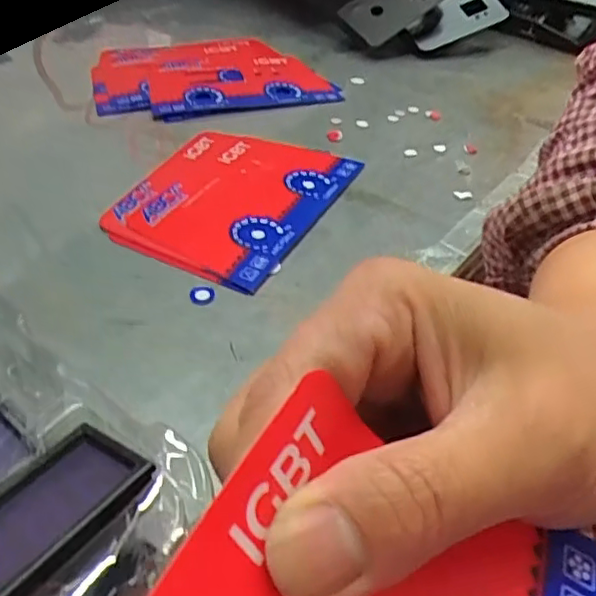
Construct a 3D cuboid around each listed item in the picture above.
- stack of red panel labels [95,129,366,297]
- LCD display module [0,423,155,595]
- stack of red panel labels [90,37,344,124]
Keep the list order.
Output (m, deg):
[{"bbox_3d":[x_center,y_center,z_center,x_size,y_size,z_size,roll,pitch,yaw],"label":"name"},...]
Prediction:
[{"bbox_3d":[-0.037,-0.062,0.362,0.106,0.012,0.148,18,42,20],"label":"stack of red panel labels"},{"bbox_3d":[-0.055,0.045,0.130,0.028,0.008,0.044,29,48,25],"label":"LCD display module"},{"bbox_3d":[-0.055,-0.164,0.468,0.163,0.015,0.124,-10,40,-12],"label":"stack of red panel labels"}]

